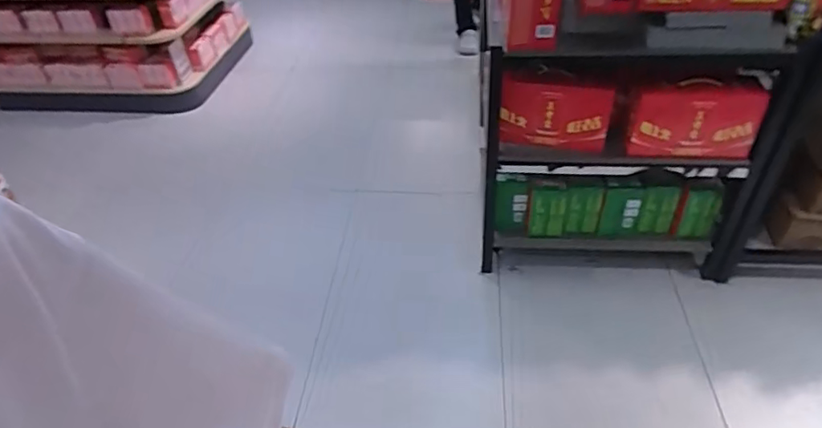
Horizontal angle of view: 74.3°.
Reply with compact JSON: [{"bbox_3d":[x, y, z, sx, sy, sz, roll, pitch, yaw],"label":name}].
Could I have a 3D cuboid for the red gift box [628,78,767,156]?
[{"bbox_3d":[0.755,-0.253,1.448,0.298,0.206,0.083,9,42,14],"label":"red gift box"}]

